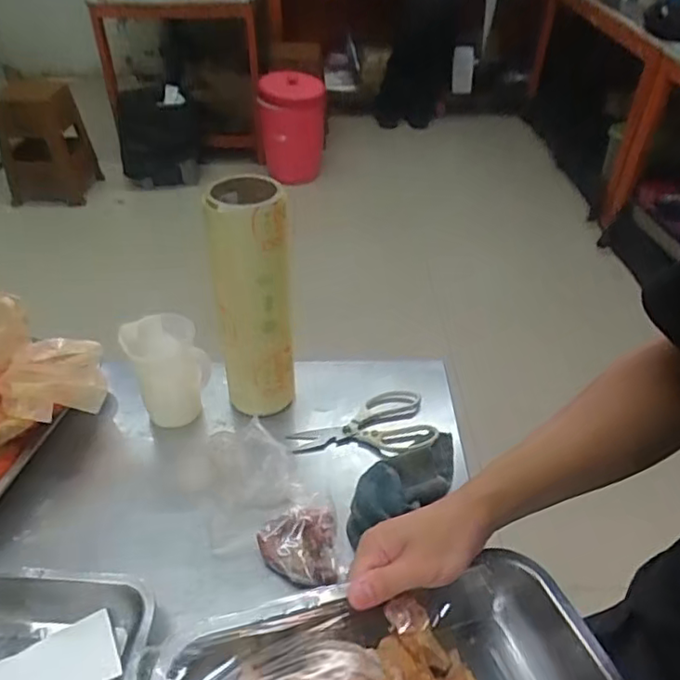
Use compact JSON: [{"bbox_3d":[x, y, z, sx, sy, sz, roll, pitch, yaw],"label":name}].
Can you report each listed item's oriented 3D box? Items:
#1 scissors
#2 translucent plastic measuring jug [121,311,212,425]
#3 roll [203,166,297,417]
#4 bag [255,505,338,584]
[{"bbox_3d":[0.027,0.120,0.814,0.190,0.016,0.106,-9,41,-11],"label":"scissors"},{"bbox_3d":[-0.228,0.048,0.812,0.090,0.135,0.095,-20,44,-23],"label":"translucent plastic measuring jug"},{"bbox_3d":[-0.108,-0.046,0.778,0.098,0.317,0.095,-6,40,-7],"label":"roll"},{"bbox_3d":[-0.047,0.231,0.665,0.084,0.040,0.089,-1,40,-2],"label":"bag"}]

